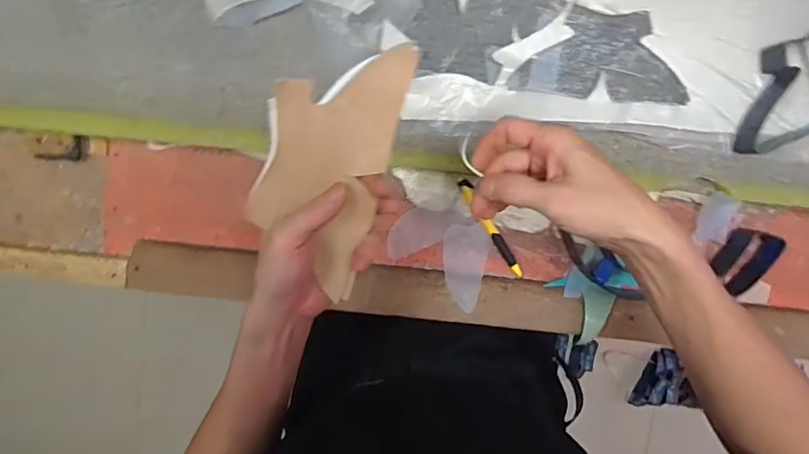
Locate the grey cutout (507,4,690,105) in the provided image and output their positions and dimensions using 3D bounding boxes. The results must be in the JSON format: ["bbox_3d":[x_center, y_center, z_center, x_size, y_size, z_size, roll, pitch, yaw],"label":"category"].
[{"bbox_3d":[0.202,-0.173,0.513,0.169,0.012,0.084,6,101,1],"label":"grey cutout"}]

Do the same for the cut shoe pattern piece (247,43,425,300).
[{"bbox_3d":[-0.060,-0.046,0.385,0.091,0.026,0.190,16,96,-3],"label":"cut shoe pattern piece"}]

